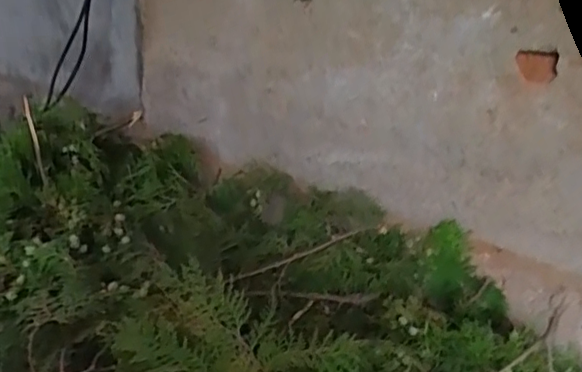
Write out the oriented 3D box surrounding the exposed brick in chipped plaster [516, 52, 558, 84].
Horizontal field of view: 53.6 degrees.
[{"bbox_3d":[0.384,-0.188,0.904,0.061,0.046,0.006,13,25,19],"label":"exposed brick in chipped plaster"}]

